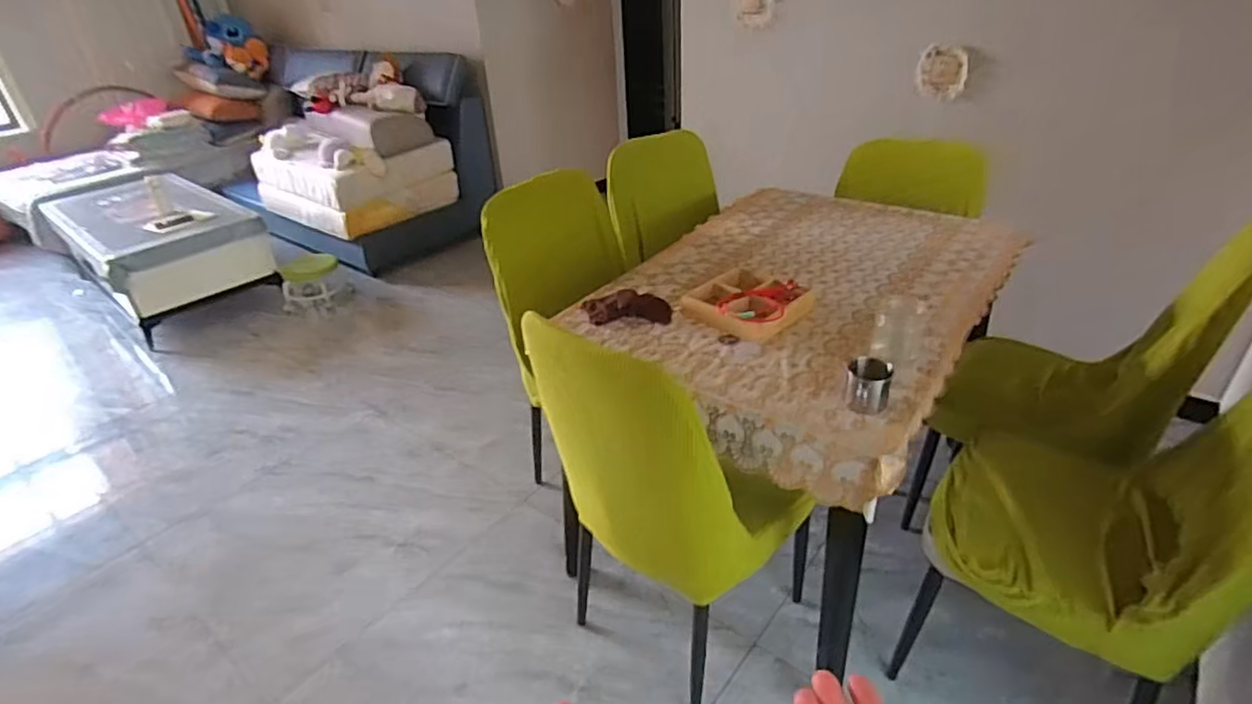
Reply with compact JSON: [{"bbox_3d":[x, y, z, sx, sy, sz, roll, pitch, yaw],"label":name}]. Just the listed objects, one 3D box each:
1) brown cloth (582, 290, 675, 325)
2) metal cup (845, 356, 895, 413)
[{"bbox_3d":[0.001,-0.098,1.426,0.198,0.040,0.083,-1,32,4],"label":"brown cloth"},{"bbox_3d":[0.410,0.059,1.098,0.076,0.078,0.084,12,35,23],"label":"metal cup"}]

